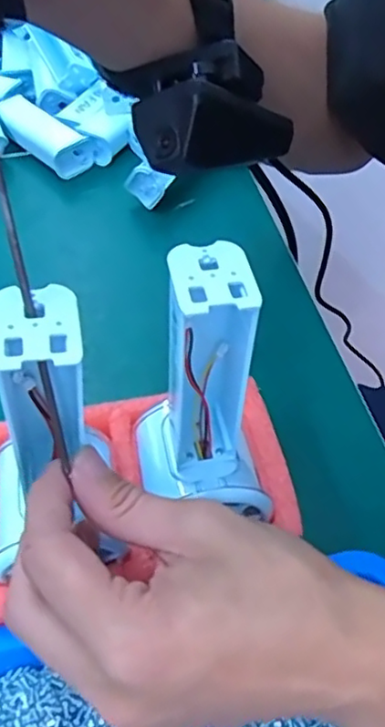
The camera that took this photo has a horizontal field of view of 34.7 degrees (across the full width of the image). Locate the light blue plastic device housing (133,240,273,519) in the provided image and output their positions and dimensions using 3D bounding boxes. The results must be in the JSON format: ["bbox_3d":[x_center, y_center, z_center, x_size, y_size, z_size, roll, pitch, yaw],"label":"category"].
[{"bbox_3d":[0.001,0.014,0.236,0.051,0.117,0.054,-8,51,-5],"label":"light blue plastic device housing"}]

